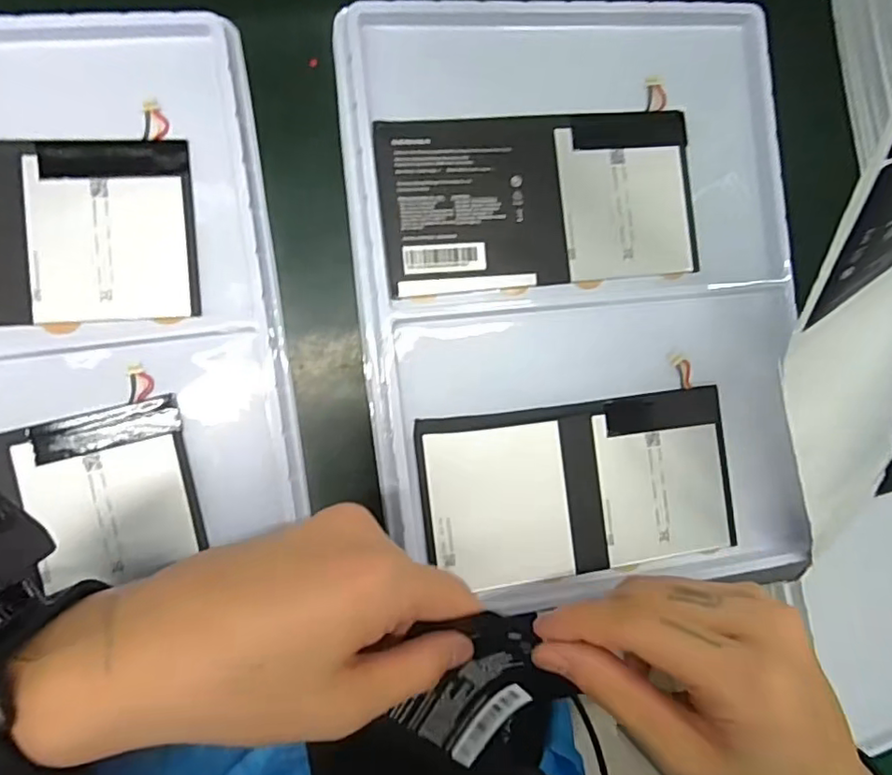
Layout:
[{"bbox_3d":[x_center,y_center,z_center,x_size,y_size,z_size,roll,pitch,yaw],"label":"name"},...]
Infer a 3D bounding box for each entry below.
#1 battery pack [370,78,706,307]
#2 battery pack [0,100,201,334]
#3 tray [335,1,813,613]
[{"bbox_3d":[0.054,-0.102,0.315,0.173,0.007,0.094,-8,89,-10],"label":"battery pack"},{"bbox_3d":[-0.217,-0.077,0.287,0.171,0.008,0.098,-6,89,-10],"label":"battery pack"},{"bbox_3d":[0.076,-0.049,0.322,0.237,0.043,0.309,-5,88,-10],"label":"tray"}]

